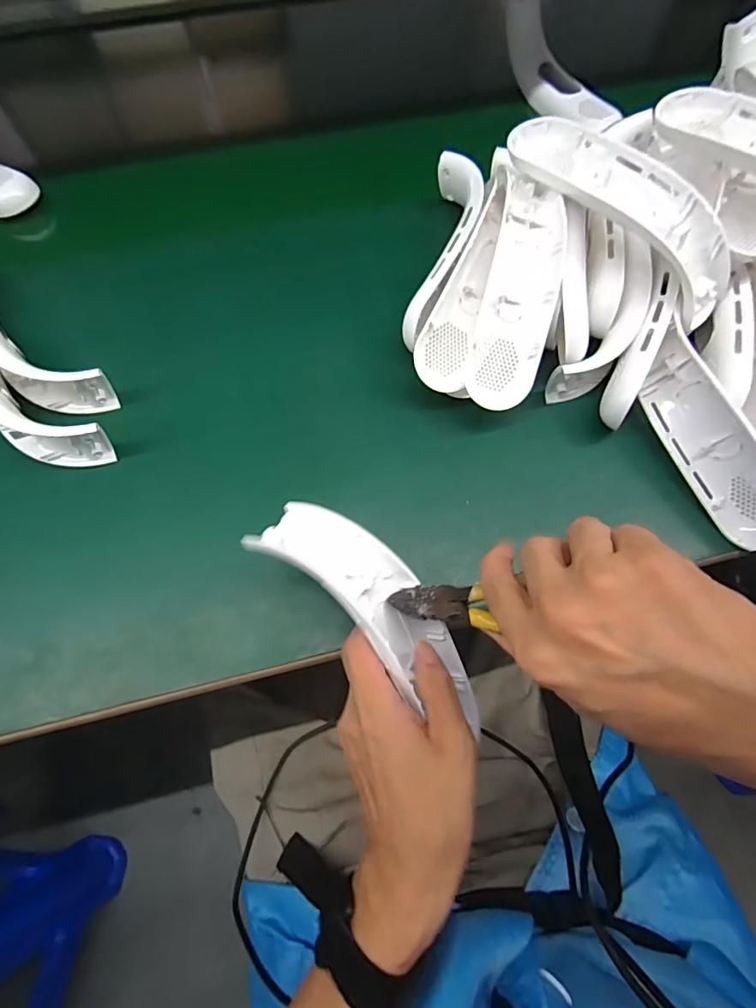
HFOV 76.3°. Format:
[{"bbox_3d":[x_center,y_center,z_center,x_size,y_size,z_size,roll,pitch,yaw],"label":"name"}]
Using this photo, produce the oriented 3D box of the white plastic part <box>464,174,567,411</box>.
[{"bbox_3d":[0.106,-0.161,0.363,0.054,0.032,0.185,12,89,6],"label":"white plastic part"}]

